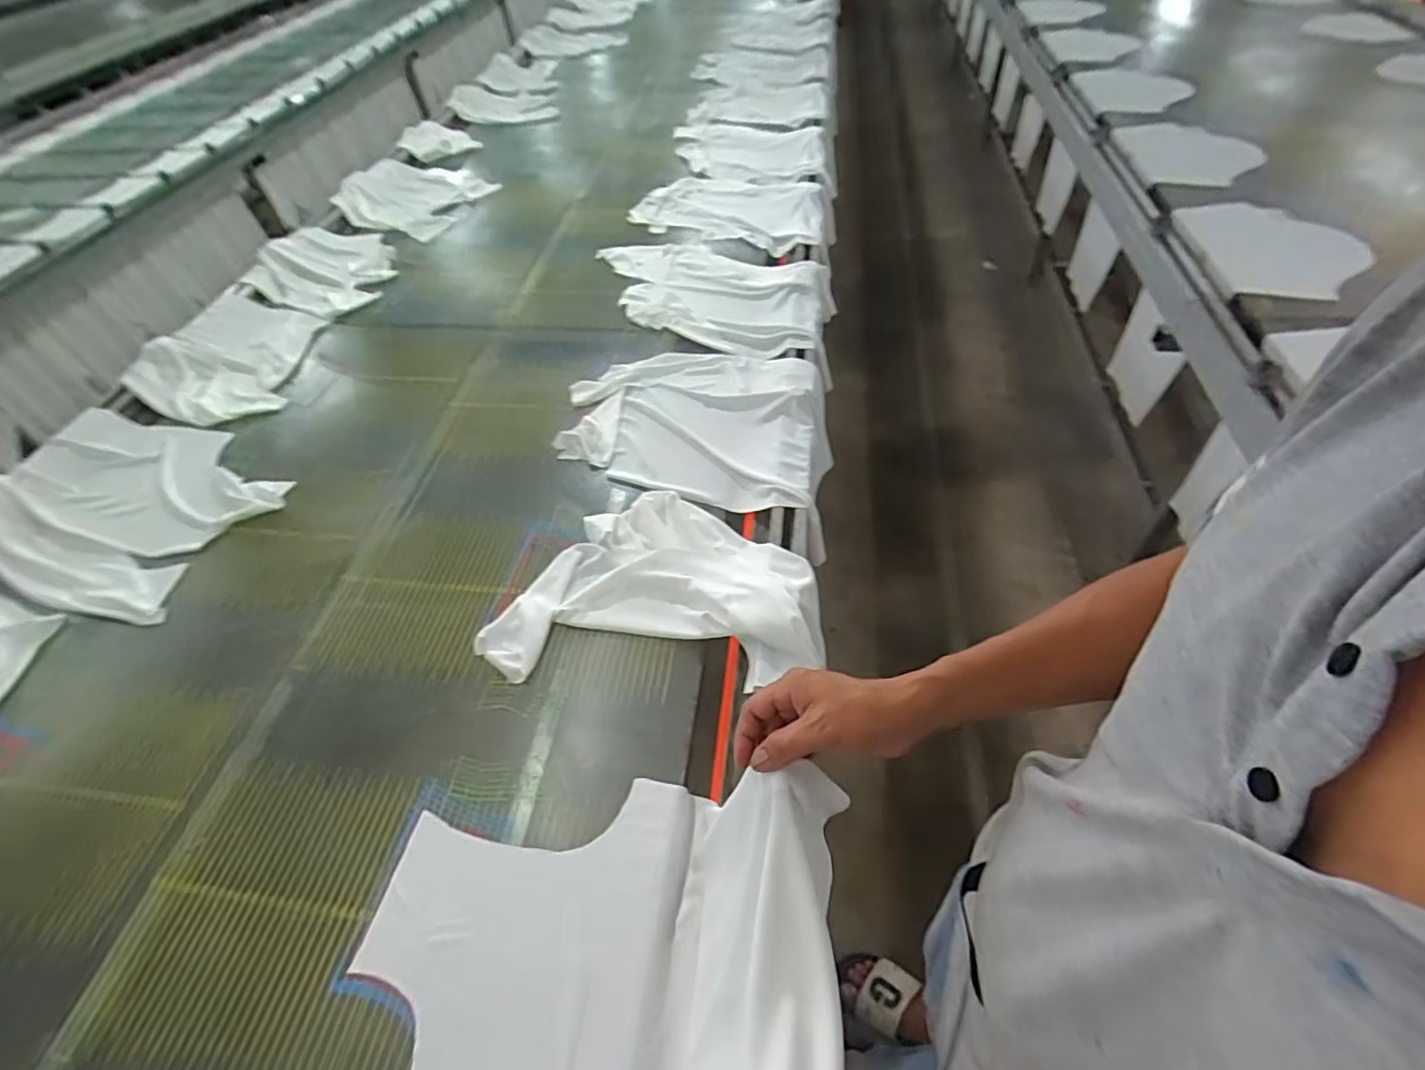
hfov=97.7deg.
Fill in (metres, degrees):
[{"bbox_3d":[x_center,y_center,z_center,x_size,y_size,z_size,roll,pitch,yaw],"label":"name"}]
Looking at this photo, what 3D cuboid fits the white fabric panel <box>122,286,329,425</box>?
[{"bbox_3d":[-0.950,-0.362,1.242,0.355,0.041,0.331,20,56,20],"label":"white fabric panel"}]

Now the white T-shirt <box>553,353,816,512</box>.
[{"bbox_3d":[-0.042,-0.199,1.049,0.428,0.041,0.363,6,53,10],"label":"white T-shirt"}]

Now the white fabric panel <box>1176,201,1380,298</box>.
[{"bbox_3d":[1.132,-0.591,1.262,0.289,0.026,0.349,-1,53,0],"label":"white fabric panel"}]

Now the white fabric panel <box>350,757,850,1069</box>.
[{"bbox_3d":[-0.126,0.420,0.471,0.416,0.223,0.463,-3,51,3],"label":"white fabric panel"}]

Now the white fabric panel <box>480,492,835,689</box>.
[{"bbox_3d":[-0.078,0.051,0.836,0.434,0.048,0.295,0,52,6],"label":"white fabric panel"}]

